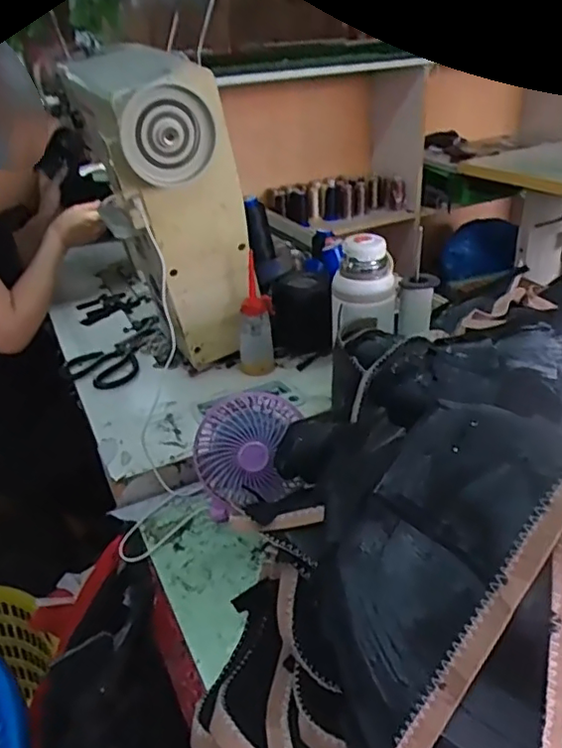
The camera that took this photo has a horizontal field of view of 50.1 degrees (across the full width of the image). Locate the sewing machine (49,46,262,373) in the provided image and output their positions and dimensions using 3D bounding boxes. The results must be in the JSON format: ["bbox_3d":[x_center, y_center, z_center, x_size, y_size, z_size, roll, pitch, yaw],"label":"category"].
[{"bbox_3d":[-0.205,-0.275,0.991,0.171,0.428,0.482,-17,32,-20],"label":"sewing machine"}]

